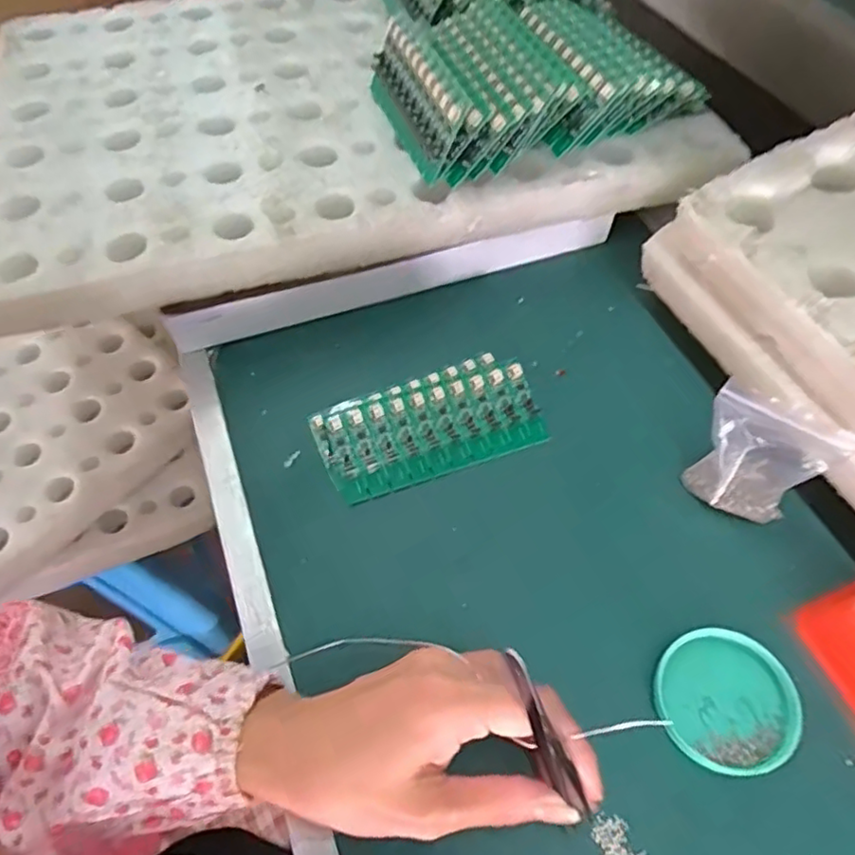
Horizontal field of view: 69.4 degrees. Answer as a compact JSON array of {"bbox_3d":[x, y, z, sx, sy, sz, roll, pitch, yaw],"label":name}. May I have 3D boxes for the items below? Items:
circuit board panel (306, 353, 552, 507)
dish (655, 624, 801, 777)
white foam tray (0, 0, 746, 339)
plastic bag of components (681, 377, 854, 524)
[{"bbox_3d":[0.000,-0.004,0.411,0.144,0.017,0.072,-18,58,-9],"label":"circuit board panel"},{"bbox_3d":[0.151,0.138,0.312,0.064,0.012,0.064,-1,57,2],"label":"dish"},{"bbox_3d":[-0.075,-0.272,0.510,0.536,0.063,0.347,-15,57,-7],"label":"white foam tray"},{"bbox_3d":[0.183,0.017,0.343,0.064,0.083,0.032,39,66,24],"label":"plastic bag of components"}]

